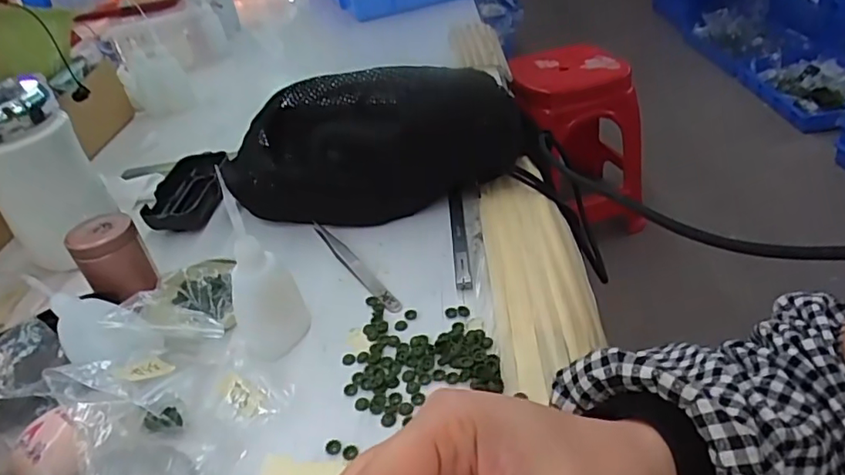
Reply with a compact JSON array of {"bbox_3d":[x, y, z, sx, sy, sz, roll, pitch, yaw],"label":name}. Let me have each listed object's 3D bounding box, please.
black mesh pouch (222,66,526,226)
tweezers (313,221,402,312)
[{"bbox_3d":[-0.042,-0.081,0.472,0.242,0.098,0.113,-15,37,-11],"label":"black mesh pouch"},{"bbox_3d":[-0.054,0.018,0.425,0.011,0.004,0.130,-26,40,-24],"label":"tweezers"}]

